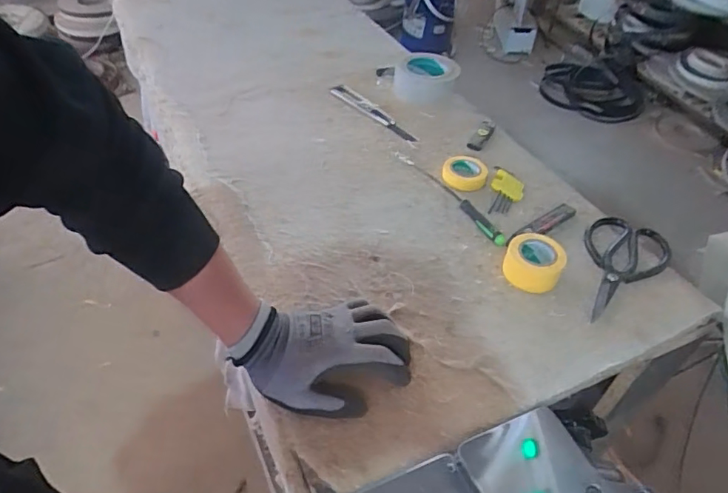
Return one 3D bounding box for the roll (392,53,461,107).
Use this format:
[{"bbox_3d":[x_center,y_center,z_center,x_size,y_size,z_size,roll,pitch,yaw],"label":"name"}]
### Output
[{"bbox_3d":[0.109,-0.303,0.943,0.111,0.048,0.110,2,46,-2],"label":"roll"}]

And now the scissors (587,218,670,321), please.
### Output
[{"bbox_3d":[0.304,0.021,0.635,0.096,0.019,0.177,30,51,23],"label":"scissors"}]

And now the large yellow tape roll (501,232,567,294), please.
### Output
[{"bbox_3d":[0.201,0.019,0.624,0.066,0.040,0.060,2,46,-2],"label":"large yellow tape roll"}]

